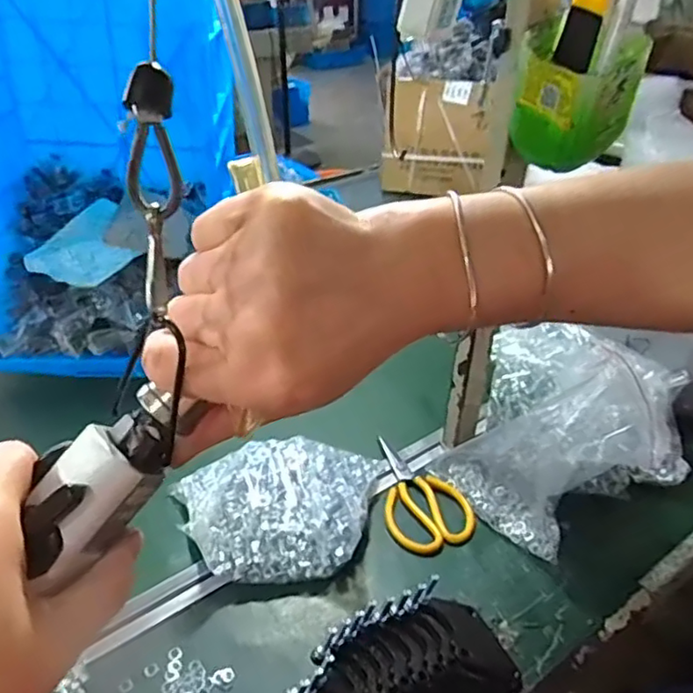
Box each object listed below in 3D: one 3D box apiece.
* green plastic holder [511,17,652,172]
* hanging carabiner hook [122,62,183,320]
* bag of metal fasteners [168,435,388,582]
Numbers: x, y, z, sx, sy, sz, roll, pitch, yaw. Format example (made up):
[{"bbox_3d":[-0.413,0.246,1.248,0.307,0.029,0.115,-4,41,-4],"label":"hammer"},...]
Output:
[{"bbox_3d":[0.197,-0.213,0.524,0.094,0.102,0.092,14,38,17],"label":"green plastic holder"},{"bbox_3d":[-0.062,-0.050,0.196,0.015,0.077,0.009,-1,7,-3],"label":"hanging carabiner hook"},{"bbox_3d":[-0.071,0.185,0.706,0.248,0.069,0.165,-6,37,-10],"label":"bag of metal fasteners"}]

